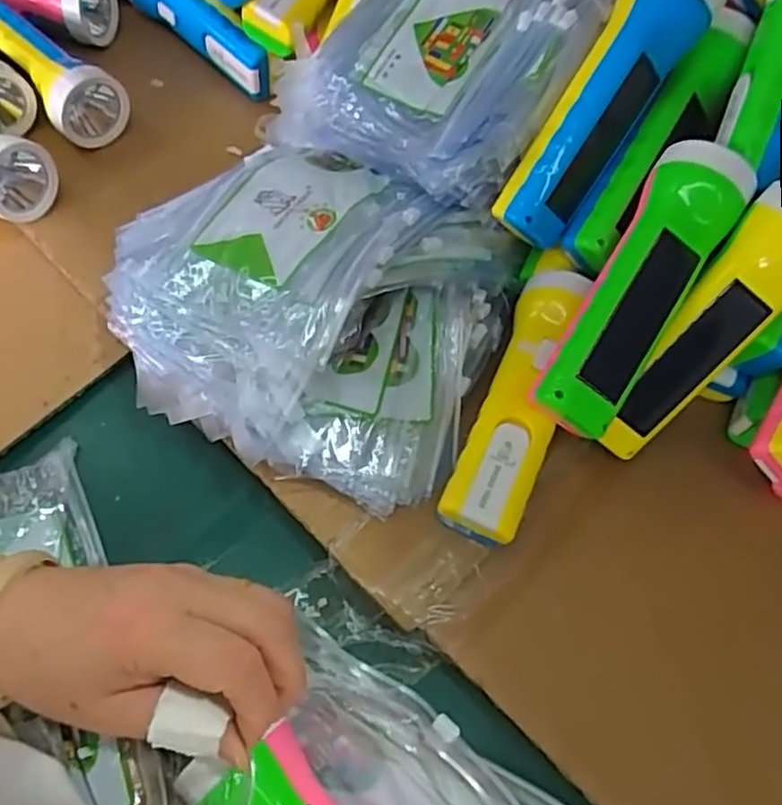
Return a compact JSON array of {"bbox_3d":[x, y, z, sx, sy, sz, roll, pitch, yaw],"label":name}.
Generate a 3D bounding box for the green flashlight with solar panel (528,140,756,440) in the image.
[{"bbox_3d":[0.132,-0.060,0.365,0.047,0.038,0.161,31,85,12],"label":"green flashlight with solar panel"}]

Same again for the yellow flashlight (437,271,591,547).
[{"bbox_3d":[0.073,0.001,0.391,0.041,0.052,0.160,20,64,8],"label":"yellow flashlight"}]

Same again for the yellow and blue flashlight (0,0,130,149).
[{"bbox_3d":[-0.268,-0.258,0.520,0.050,0.054,0.167,-40,71,-20],"label":"yellow and blue flashlight"}]

